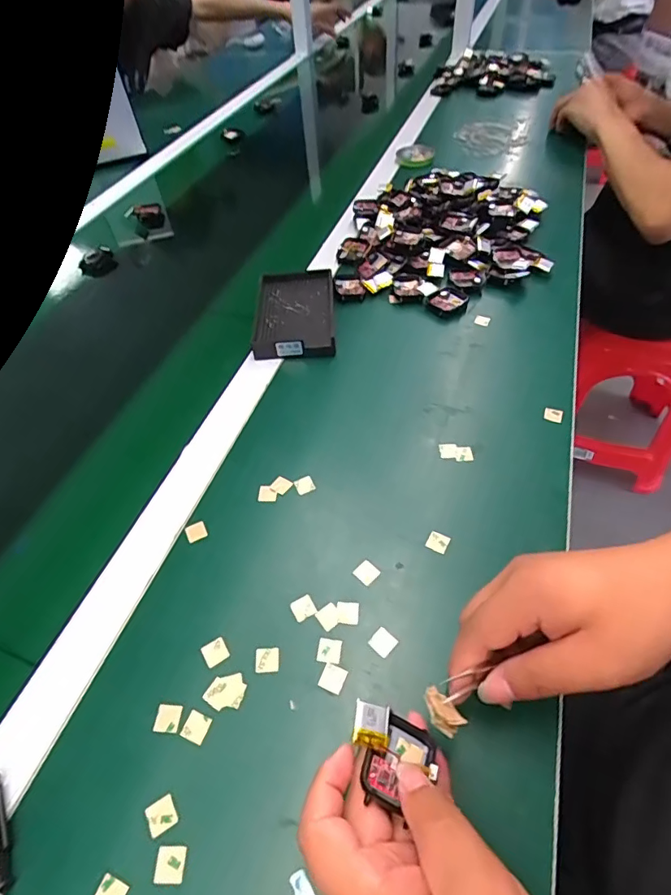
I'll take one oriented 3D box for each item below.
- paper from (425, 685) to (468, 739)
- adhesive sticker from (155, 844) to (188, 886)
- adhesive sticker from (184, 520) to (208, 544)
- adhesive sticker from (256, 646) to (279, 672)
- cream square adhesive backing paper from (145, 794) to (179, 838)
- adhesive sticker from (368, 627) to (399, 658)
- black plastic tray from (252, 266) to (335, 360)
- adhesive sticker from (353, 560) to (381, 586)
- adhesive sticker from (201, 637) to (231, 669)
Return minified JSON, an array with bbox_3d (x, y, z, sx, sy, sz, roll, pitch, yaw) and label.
[{"bbox_3d":[0.059,0.144,0.257,0.025,0.005,0.019,39,33,10],"label":"paper"},{"bbox_3d":[-0.091,0.229,0.261,0.016,0.004,0.016,-2,46,-1],"label":"adhesive sticker"},{"bbox_3d":[-0.115,0.069,0.390,0.016,0.004,0.016,-25,57,-14],"label":"adhesive sticker"},{"bbox_3d":[-0.047,0.145,0.325,0.016,0.004,0.016,-6,52,0],"label":"adhesive sticker"},{"bbox_3d":[-0.101,0.212,0.273,0.016,0.004,0.016,-26,54,-16],"label":"cream square adhesive backing paper"},{"bbox_3d":[0.033,0.134,0.327,0.016,0.004,0.016,35,62,28],"label":"adhesive sticker"},{"bbox_3d":[-0.047,-0.158,0.553,0.088,0.024,0.145,-4,51,1],"label":"black plastic tray"},{"bbox_3d":[0.024,0.094,0.359,0.016,0.004,0.016,36,62,28],"label":"adhesive sticker"},{"bbox_3d":[-0.083,0.142,0.329,0.016,0.004,0.016,-28,57,-19],"label":"adhesive sticker"}]

